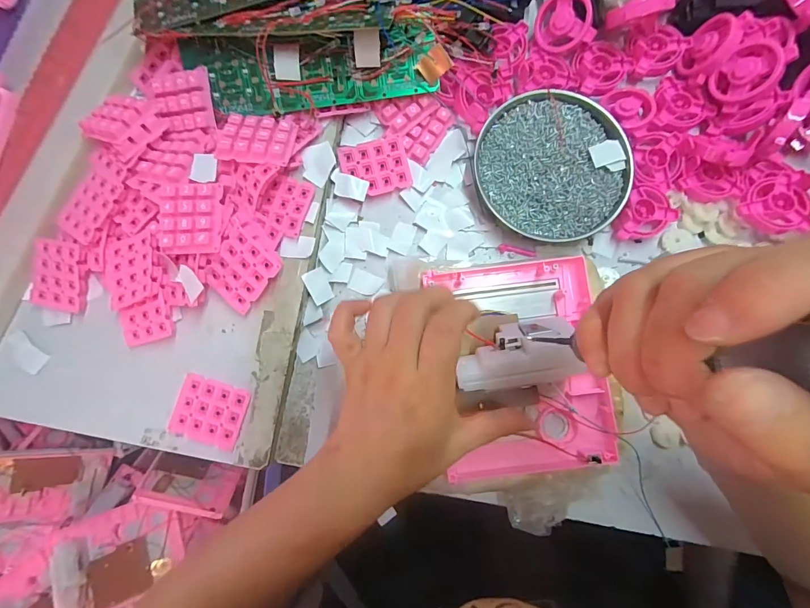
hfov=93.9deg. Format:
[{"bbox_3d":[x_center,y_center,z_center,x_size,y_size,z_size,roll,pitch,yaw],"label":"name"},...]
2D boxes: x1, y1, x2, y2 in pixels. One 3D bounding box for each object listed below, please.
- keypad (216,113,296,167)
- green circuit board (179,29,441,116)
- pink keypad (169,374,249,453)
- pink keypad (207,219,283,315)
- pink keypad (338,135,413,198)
[{"bbox_3d":[-0.125,-0.139,0.317,0.058,0.011,0.045,6,69,-4],"label":"keypad"},{"bbox_3d":[-0.082,-0.197,0.325,0.207,0.015,0.057,-1,108,0],"label":"green circuit board"},{"bbox_3d":[-0.165,0.092,0.321,0.057,0.009,0.051,17,85,3],"label":"pink keypad"},{"bbox_3d":[-0.137,-0.028,0.316,0.051,0.014,0.059,37,87,4],"label":"pink keypad"},{"bbox_3d":[-0.027,-0.127,0.349,0.059,0.007,0.049,-13,85,0],"label":"pink keypad"}]

